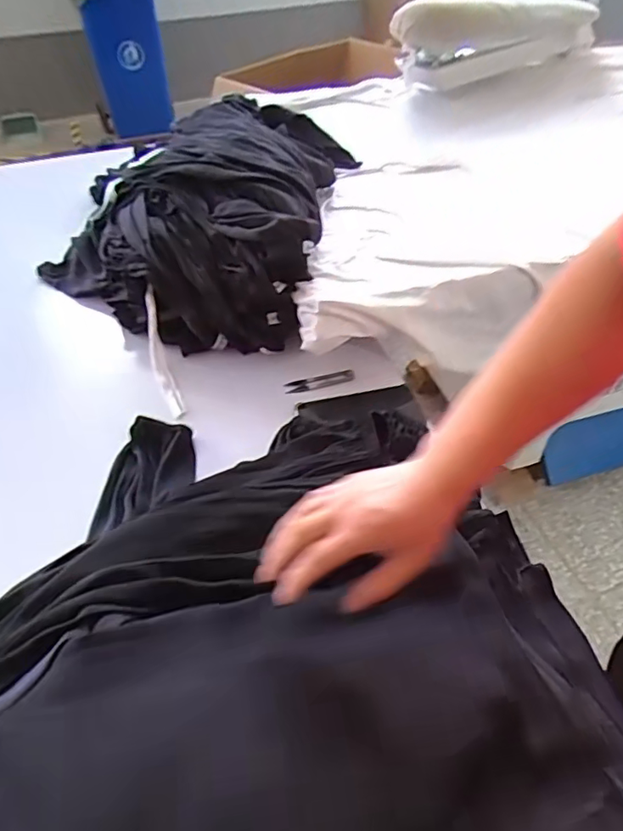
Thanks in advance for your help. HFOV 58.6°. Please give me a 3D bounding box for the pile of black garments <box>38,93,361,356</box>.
[{"bbox_3d":[-0.206,-0.350,0.956,0.485,0.213,0.499,9,48,10],"label":"pile of black garments"}]

